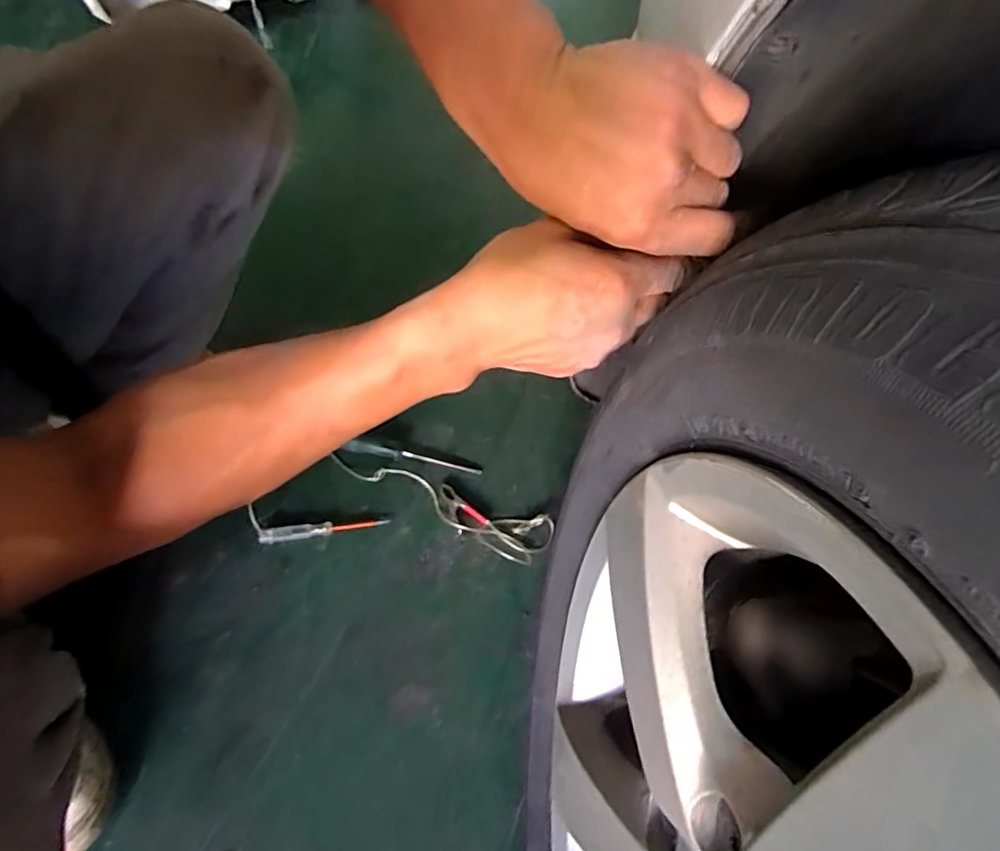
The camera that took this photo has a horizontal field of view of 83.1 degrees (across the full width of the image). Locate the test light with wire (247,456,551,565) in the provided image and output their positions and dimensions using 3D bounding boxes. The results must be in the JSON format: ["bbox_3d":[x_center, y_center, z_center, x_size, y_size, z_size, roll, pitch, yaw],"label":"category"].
[{"bbox_3d":[-0.104,0.098,0.643,0.329,0.031,0.105,7,54,-3],"label":"test light with wire"}]

